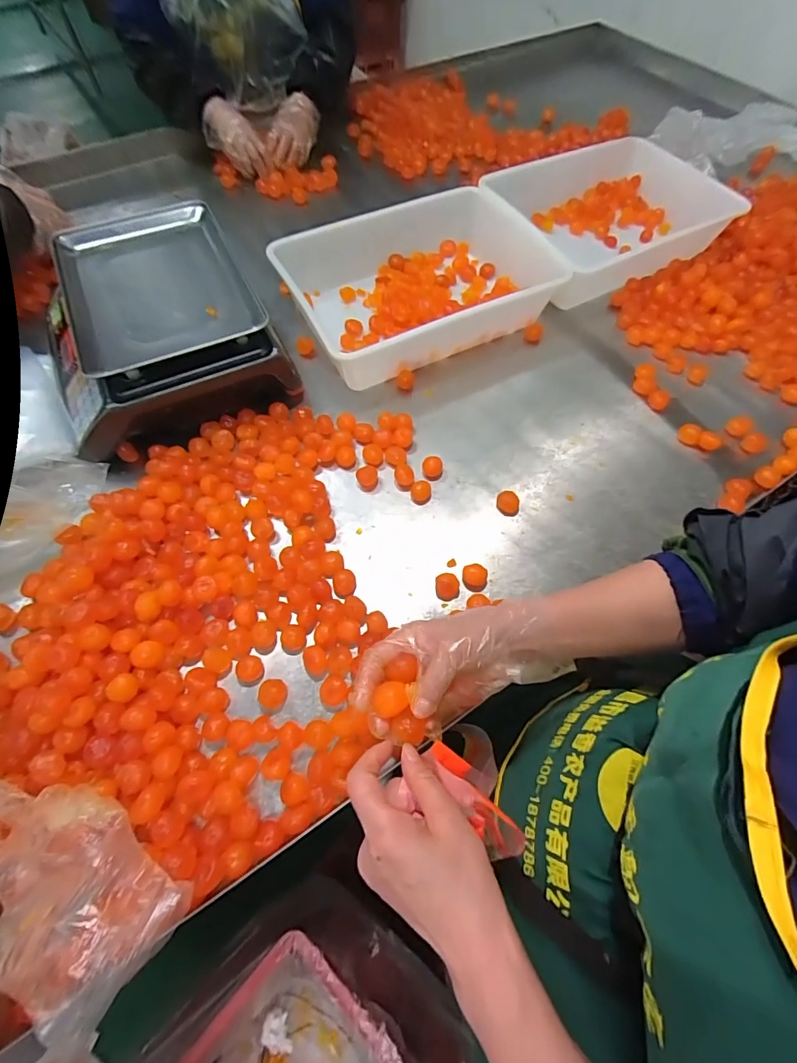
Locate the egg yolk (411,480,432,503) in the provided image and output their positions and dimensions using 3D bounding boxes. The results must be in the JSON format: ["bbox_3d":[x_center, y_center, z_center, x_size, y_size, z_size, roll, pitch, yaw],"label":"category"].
[{"bbox_3d":[0.031,-0.055,0.606,0.027,0.021,0.028,0,63,-1],"label":"egg yolk"}]

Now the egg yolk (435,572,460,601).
[{"bbox_3d":[0.061,0.070,0.547,0.029,0.018,0.032,1,63,0],"label":"egg yolk"}]

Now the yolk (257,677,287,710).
[{"bbox_3d":[-0.141,0.183,0.486,0.031,0.024,0.033,0,63,-1],"label":"yolk"}]

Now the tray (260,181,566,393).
[{"bbox_3d":[0.043,-0.428,0.750,0.442,0.096,0.292,-23,66,-12],"label":"tray"}]

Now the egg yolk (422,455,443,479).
[{"bbox_3d":[0.049,-0.092,0.625,0.029,0.020,0.029,0,63,-1],"label":"egg yolk"}]

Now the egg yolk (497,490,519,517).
[{"bbox_3d":[0.151,-0.039,0.601,0.030,0.016,0.033,8,63,3],"label":"egg yolk"}]

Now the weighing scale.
[{"bbox_3d":[-0.368,-0.309,0.653,0.315,0.134,0.341,-26,66,-13],"label":"weighing scale"}]

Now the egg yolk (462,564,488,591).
[{"bbox_3d":[0.097,0.060,0.553,0.029,0.023,0.031,2,63,0],"label":"egg yolk"}]

